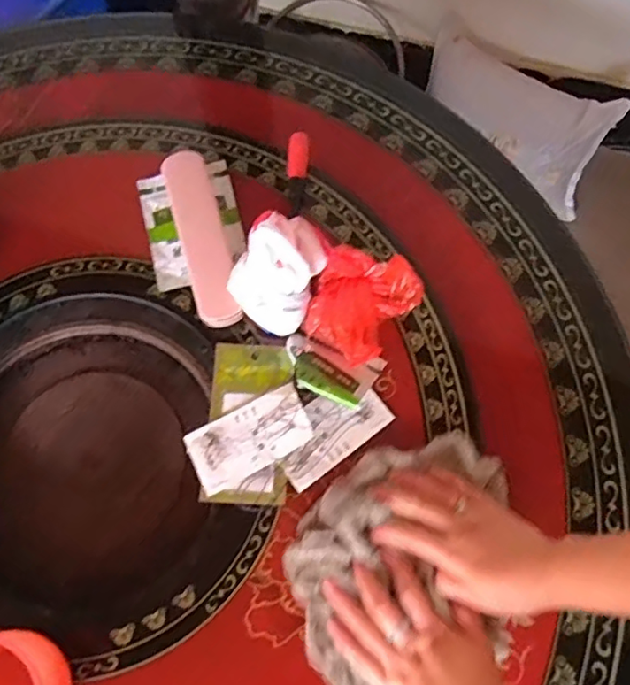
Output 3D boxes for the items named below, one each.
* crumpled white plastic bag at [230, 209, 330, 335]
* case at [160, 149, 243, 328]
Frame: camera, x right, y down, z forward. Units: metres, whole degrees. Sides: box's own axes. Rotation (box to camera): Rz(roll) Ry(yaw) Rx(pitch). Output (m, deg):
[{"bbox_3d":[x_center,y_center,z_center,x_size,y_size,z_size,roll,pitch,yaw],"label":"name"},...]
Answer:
[{"bbox_3d":[-0.035,-0.073,0.570,0.082,0.085,0.100,30,76,10],"label":"crumpled white plastic bag"},{"bbox_3d":[-0.118,-0.112,0.623,0.051,0.022,0.198,-17,73,-5],"label":"case"}]

